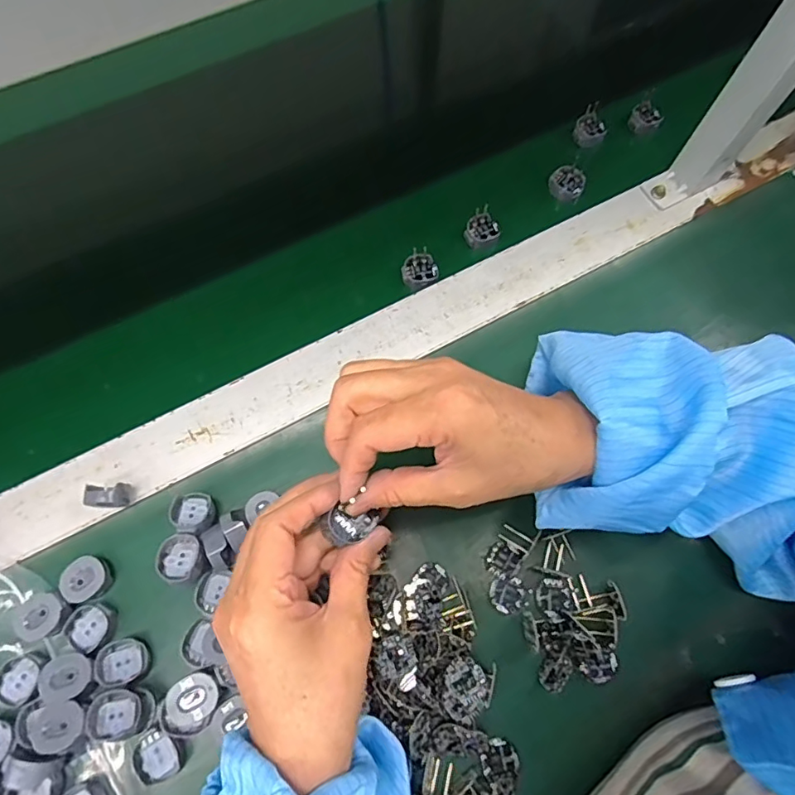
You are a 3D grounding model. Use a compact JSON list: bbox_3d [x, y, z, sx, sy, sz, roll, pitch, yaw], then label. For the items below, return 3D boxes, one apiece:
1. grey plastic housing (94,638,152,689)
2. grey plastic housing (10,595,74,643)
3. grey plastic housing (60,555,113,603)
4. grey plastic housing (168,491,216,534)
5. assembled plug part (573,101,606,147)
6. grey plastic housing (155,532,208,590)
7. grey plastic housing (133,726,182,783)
[{"bbox_3d":[-0.169,0.162,0.329,0.027,0.011,0.026,-16,64,-8],"label":"grey plastic housing"},{"bbox_3d":[-0.222,0.137,0.334,0.030,0.011,0.026,24,72,7],"label":"grey plastic housing"},{"bbox_3d":[-0.198,0.115,0.341,0.027,0.012,0.025,-24,73,-9],"label":"grey plastic housing"},{"bbox_3d":[-0.133,0.077,0.354,0.026,0.022,0.030,-29,74,-11],"label":"grey plastic housing"},{"bbox_3d":[0.173,-0.243,0.481,0.026,0.029,0.023,22,72,6],"label":"assembled plug part"},{"bbox_3d":[-0.135,0.105,0.342,0.031,0.026,0.029,0,71,-1],"label":"grey plastic housing"},{"bbox_3d":[-0.139,0.208,0.315,0.024,0.010,0.027,-21,73,-8],"label":"grey plastic housing"}]

